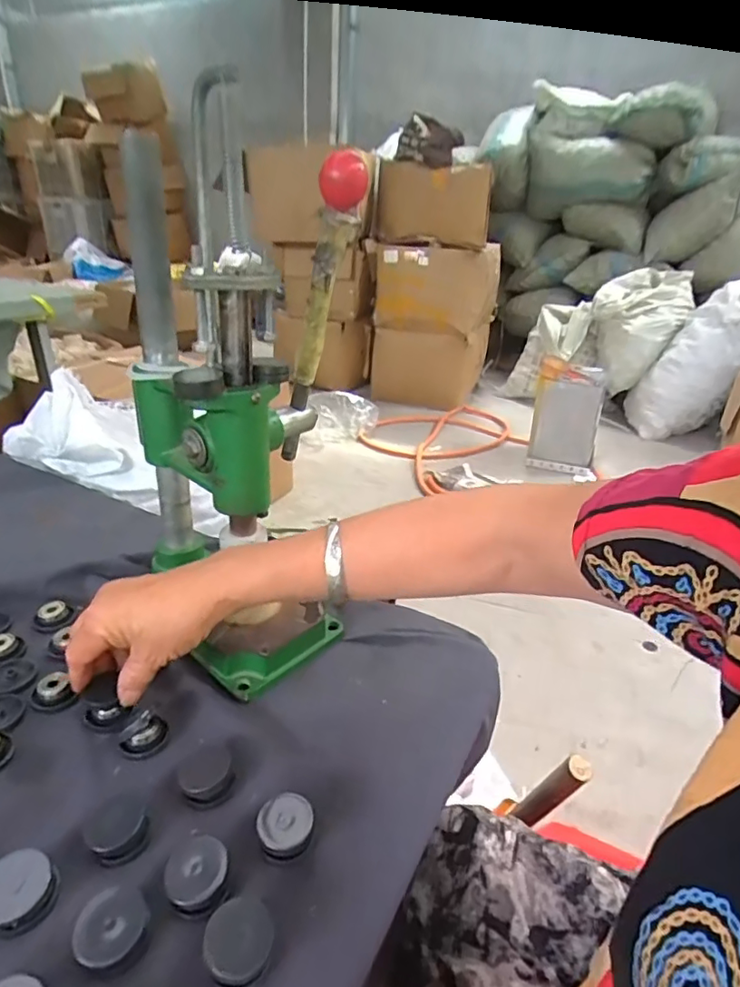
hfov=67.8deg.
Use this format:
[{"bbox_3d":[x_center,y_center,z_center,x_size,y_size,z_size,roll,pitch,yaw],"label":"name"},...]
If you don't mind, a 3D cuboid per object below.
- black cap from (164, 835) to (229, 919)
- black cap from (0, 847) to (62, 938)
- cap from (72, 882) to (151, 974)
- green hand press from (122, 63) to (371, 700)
[{"bbox_3d":[-0.096,0.209,0.303,0.033,0.019,0.032,4,25,-2],"label":"black cap"},{"bbox_3d":[-0.183,0.206,0.287,0.030,0.020,0.032,4,25,-2],"label":"black cap"},{"bbox_3d":[-0.130,0.221,0.279,0.034,0.015,0.037,4,25,-2],"label":"cap"},{"bbox_3d":[-0.109,-0.057,0.448,0.193,0.366,0.138,26,32,37],"label":"green hand press"}]

